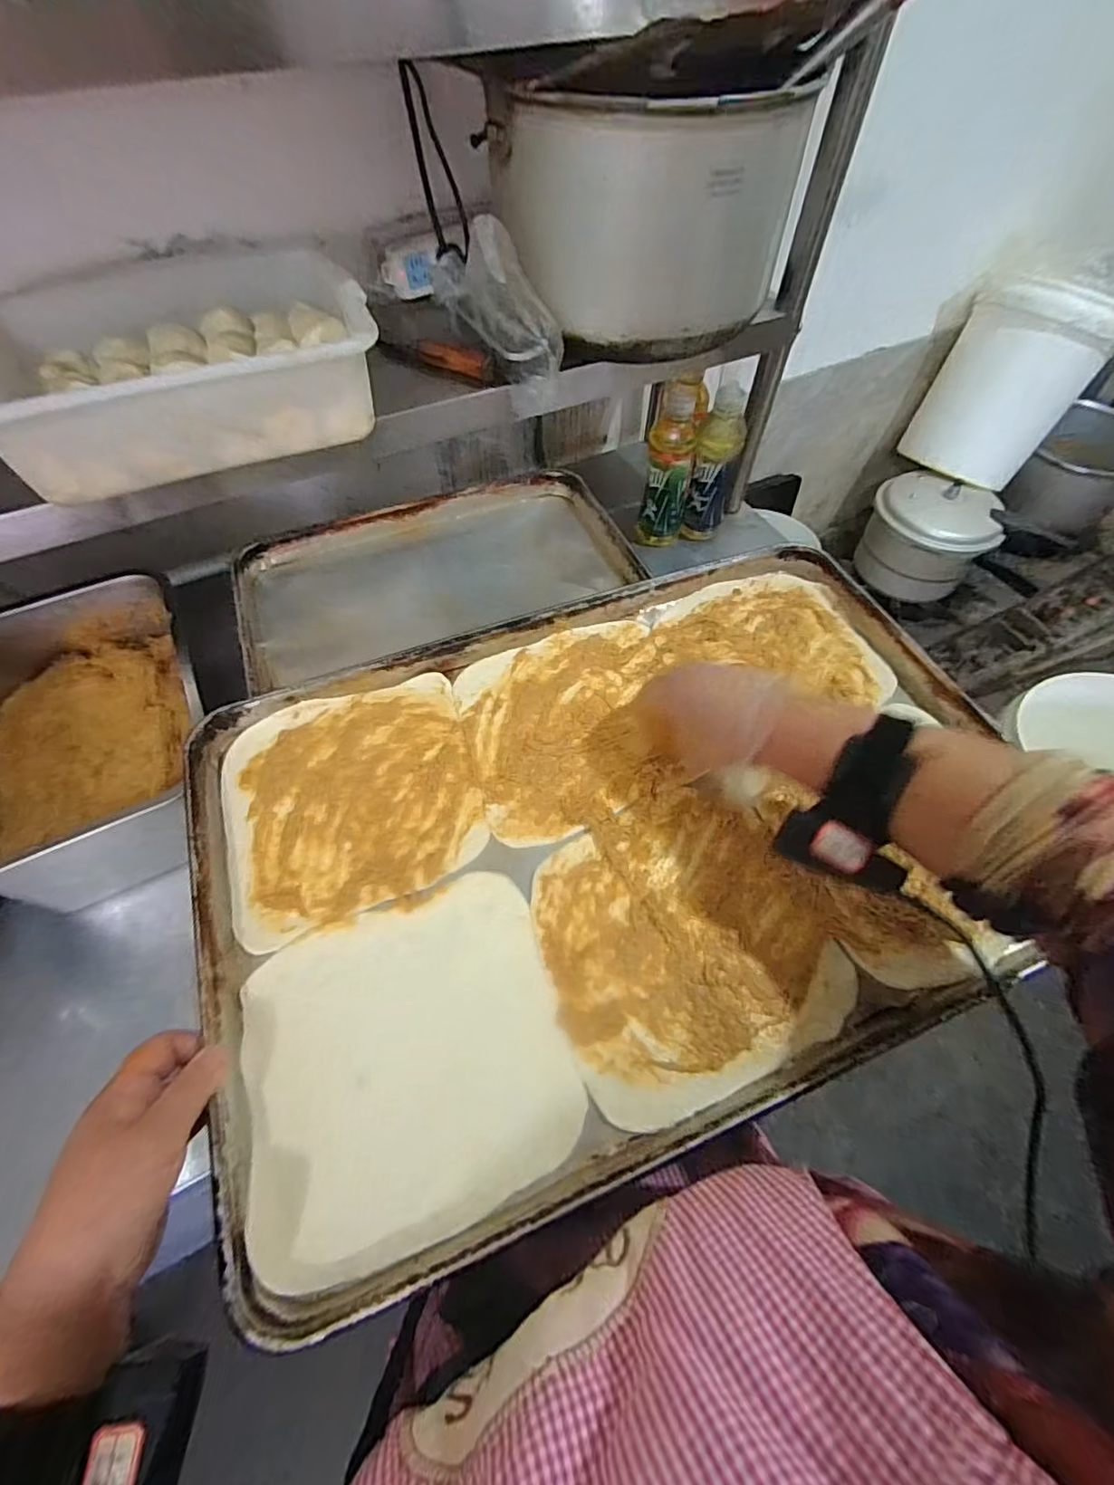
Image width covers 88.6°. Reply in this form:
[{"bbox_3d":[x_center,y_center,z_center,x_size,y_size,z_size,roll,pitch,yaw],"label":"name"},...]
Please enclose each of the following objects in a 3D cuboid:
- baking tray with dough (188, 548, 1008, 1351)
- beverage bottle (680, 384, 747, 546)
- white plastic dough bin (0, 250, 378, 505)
[{"bbox_3d":[0.051,0.053,0.434,0.592,0.040,0.393,-20,57,-12],"label":"baking tray with dough"},{"bbox_3d":[0.240,-0.423,0.875,0.070,0.223,0.070,9,56,7],"label":"beverage bottle"},{"bbox_3d":[-0.367,-0.381,0.569,0.354,0.084,0.303,-18,56,-11],"label":"white plastic dough bin"}]

